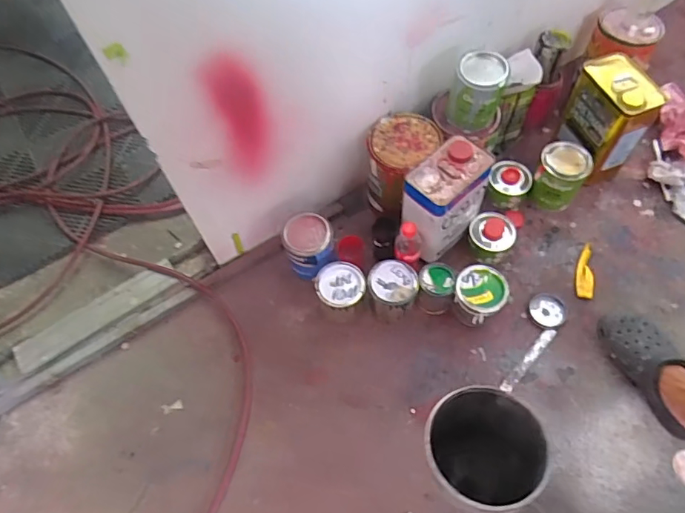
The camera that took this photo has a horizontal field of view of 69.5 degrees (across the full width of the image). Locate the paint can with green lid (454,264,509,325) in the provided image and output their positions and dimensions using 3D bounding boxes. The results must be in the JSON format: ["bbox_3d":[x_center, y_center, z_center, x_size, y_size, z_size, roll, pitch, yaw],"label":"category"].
[{"bbox_3d":[0.283,0.083,1.032,0.101,0.112,0.094,-1,63,2],"label":"paint can with green lid"}]

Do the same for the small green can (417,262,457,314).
[{"bbox_3d":[0.201,0.066,1.054,0.078,0.094,0.077,-1,63,2],"label":"small green can"}]

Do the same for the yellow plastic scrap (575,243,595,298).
[{"bbox_3d":[0.542,0.029,1.100,0.043,0.019,0.135,14,65,10],"label":"yellow plastic scrap"}]

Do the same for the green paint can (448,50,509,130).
[{"bbox_3d":[0.282,-0.355,1.037,0.098,0.115,0.102,-2,62,3],"label":"green paint can"}]

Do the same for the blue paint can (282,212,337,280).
[{"bbox_3d":[-0.072,-0.020,1.098,0.101,0.132,0.111,-2,62,3],"label":"blue paint can"}]

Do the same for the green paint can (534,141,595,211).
[{"bbox_3d":[0.500,-0.180,1.146,0.106,0.124,0.097,-1,63,2],"label":"green paint can"}]

